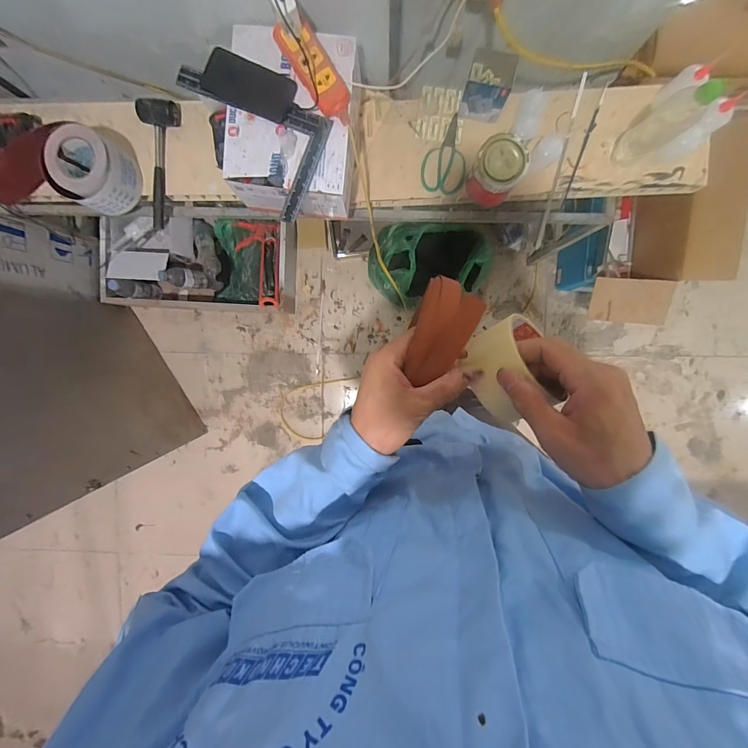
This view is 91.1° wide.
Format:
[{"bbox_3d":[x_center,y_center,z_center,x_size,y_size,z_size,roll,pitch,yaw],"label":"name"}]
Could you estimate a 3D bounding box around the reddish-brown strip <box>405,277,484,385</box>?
[{"bbox_3d":[0.054,-0.034,0.298,0.047,0.026,0.088,19,94,1],"label":"reddish-brown strip"}]

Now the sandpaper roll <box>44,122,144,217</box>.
[{"bbox_3d":[-0.596,-0.442,0.779,0.138,0.108,0.165,38,94,-1],"label":"sandpaper roll"}]

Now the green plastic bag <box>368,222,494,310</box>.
[{"bbox_3d":[0.174,-0.352,1.187,0.374,0.220,0.243,-2,94,2],"label":"green plastic bag"}]

